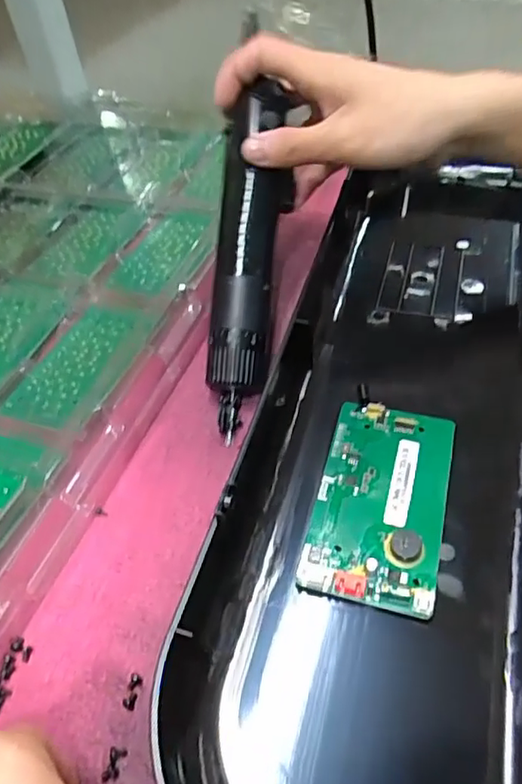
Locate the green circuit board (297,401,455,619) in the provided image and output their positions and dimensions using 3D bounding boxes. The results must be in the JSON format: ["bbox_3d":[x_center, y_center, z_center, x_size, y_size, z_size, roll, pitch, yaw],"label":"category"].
[{"bbox_3d":[0.059,0.051,0.281,0.060,0.009,0.106,12,52,12],"label":"green circuit board"}]

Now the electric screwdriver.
[{"bbox_3d":[-0.005,-0.085,0.341,0.038,0.036,0.214,4,78,7],"label":"electric screwdriver"}]

